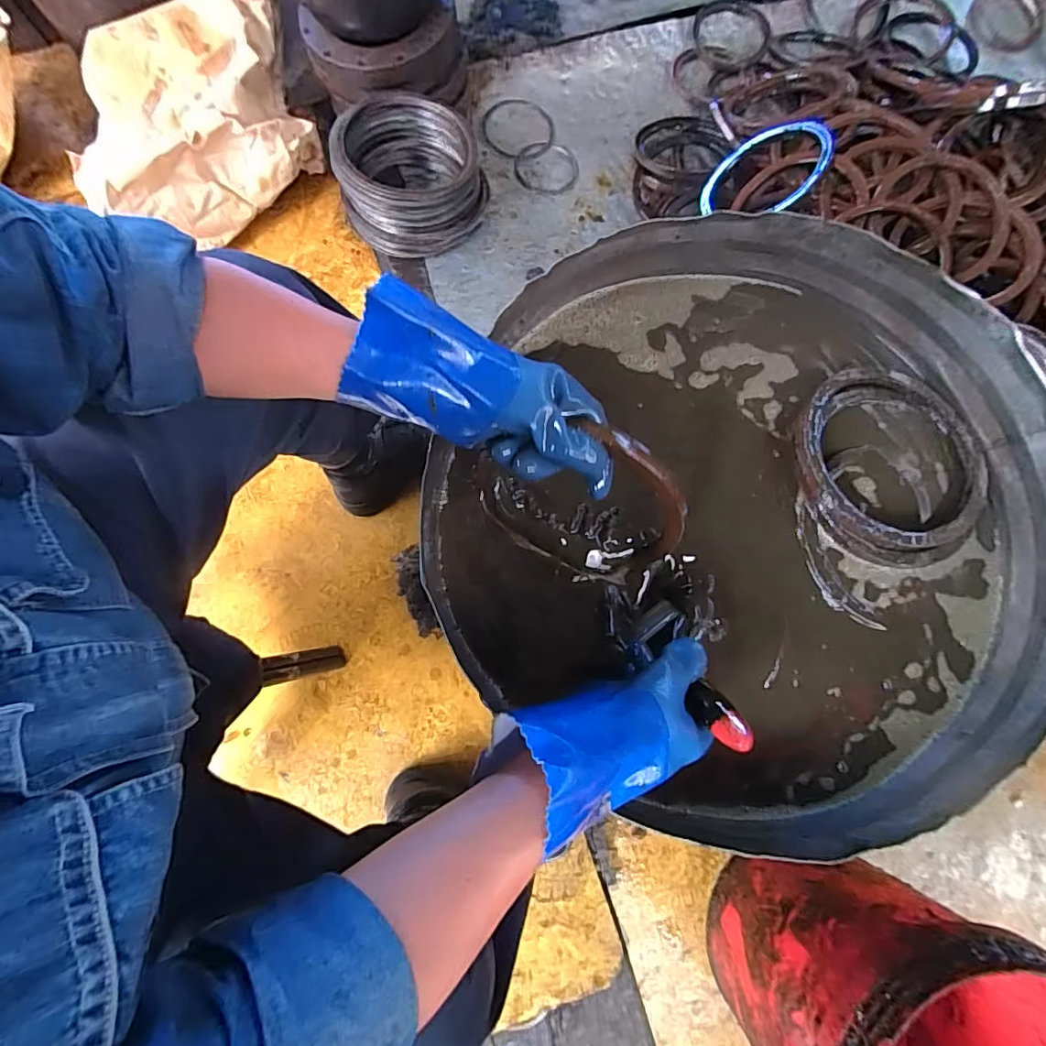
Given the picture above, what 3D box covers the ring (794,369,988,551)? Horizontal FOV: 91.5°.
[{"bbox_3d":[0.379,-0.069,0.521,0.205,0.033,0.191,0,78,-1],"label":"ring"}]

